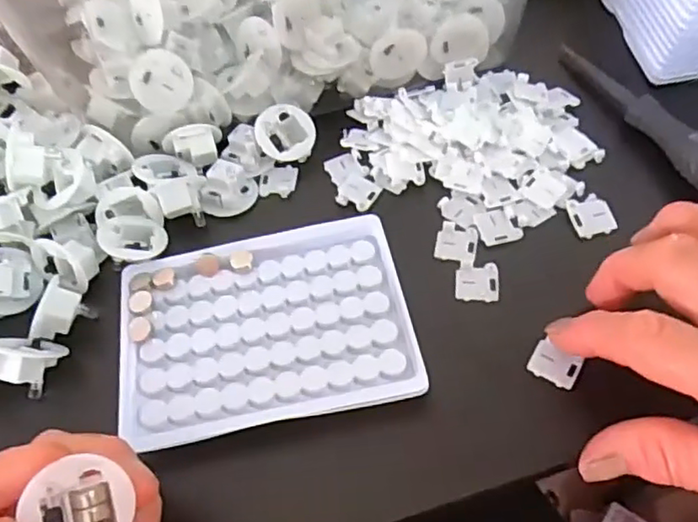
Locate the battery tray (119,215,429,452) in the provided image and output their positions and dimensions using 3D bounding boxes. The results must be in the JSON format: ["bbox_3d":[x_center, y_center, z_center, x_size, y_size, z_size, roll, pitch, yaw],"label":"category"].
[{"bbox_3d":[-0.039,0.030,0.292,0.129,0.012,0.095,-12,56,-3],"label":"battery tray"}]

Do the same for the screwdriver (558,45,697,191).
[{"bbox_3d":[0.162,-0.083,0.345,0.020,0.022,0.144,-22,57,-9],"label":"screwdriver"}]

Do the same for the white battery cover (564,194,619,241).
[{"bbox_3d":[0.123,-0.023,0.320,0.021,0.005,0.022,-13,56,-4],"label":"white battery cover"}]

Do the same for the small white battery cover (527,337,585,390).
[{"bbox_3d":[0.090,0.045,0.277,0.021,0.004,0.017,26,62,21],"label":"small white battery cover"}]

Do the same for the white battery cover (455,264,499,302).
[{"bbox_3d":[0.062,0.010,0.304,0.020,0.004,0.021,0,56,5],"label":"white battery cover"}]

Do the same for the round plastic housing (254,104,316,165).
[{"bbox_3d":[-0.036,-0.072,0.355,0.033,0.008,0.032,1,85,-11],"label":"round plastic housing"}]

